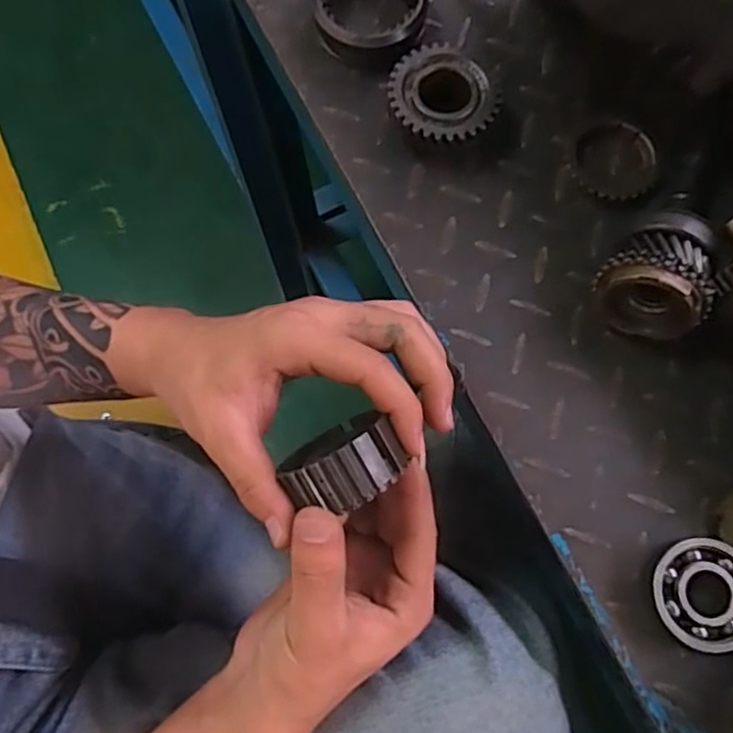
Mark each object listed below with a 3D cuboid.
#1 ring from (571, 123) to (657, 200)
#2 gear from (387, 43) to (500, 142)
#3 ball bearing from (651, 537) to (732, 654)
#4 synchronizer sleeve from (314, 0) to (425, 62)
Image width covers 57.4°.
[{"bbox_3d":[0.148,-0.123,0.402,0.048,0.010,0.051,0,73,0],"label":"ring"},{"bbox_3d":[0.044,-0.153,0.395,0.059,0.031,0.059,-9,74,-3],"label":"gear"},{"bbox_3d":[0.162,0.110,0.324,0.045,0.018,0.050,-9,74,-3],"label":"ball bearing"},{"bbox_3d":[0.002,-0.223,0.416,0.066,0.025,0.066,0,73,0],"label":"synchronizer sleeve"}]

